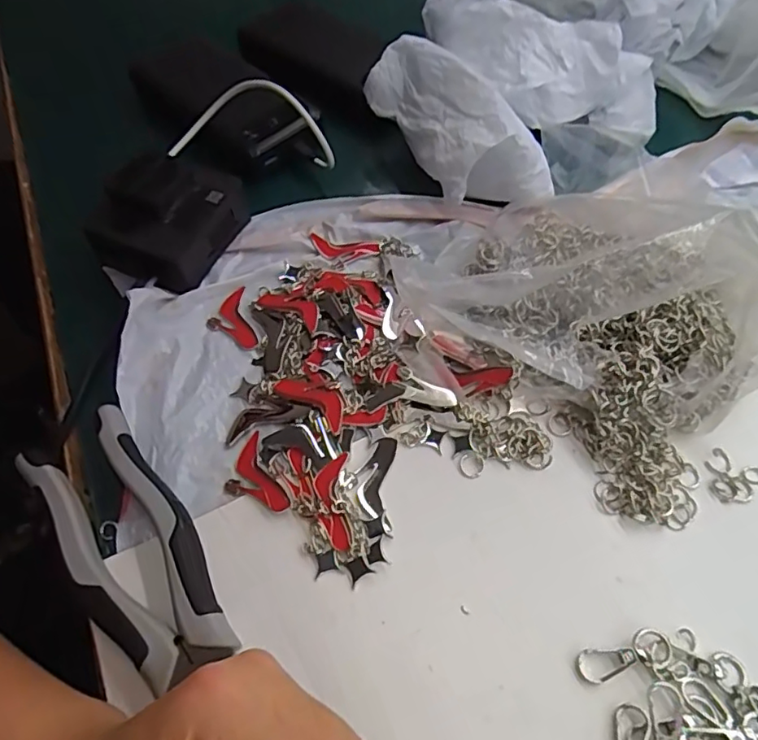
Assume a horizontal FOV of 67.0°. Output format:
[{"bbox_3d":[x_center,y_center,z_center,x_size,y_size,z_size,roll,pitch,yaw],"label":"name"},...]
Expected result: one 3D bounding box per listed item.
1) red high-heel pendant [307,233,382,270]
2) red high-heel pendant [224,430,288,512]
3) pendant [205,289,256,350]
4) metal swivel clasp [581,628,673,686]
[{"bbox_3d":[-0.023,-0.075,0.368,0.046,0.004,0.023,8,59,6],"label":"red high-heel pendant"},{"bbox_3d":[-0.065,0.056,0.290,0.025,0.004,0.045,-27,62,-14],"label":"red high-heel pendant"},{"bbox_3d":[-0.090,-0.028,0.345,0.025,0.005,0.045,-17,60,-9],"label":"pendant"},{"bbox_3d":[0.106,0.122,0.245,0.041,0.004,0.015,-12,59,-7],"label":"metal swivel clasp"}]

